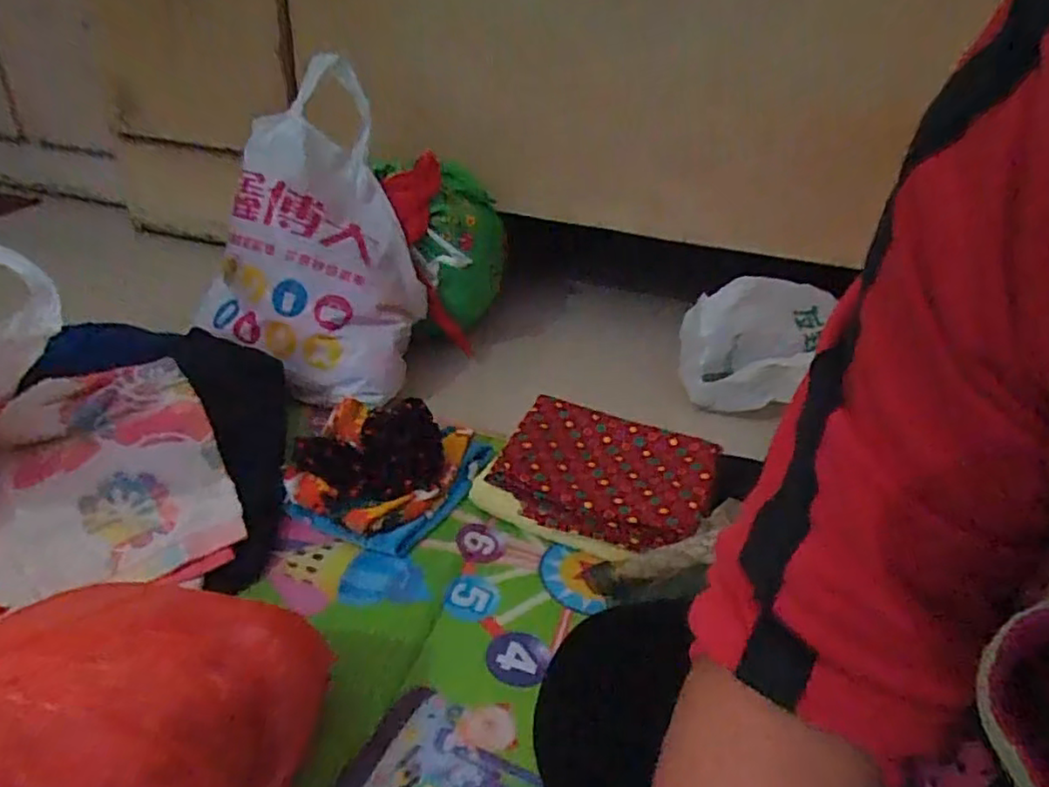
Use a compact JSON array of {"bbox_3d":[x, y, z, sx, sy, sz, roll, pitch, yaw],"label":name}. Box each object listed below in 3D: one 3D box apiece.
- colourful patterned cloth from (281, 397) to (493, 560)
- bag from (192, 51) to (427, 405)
[{"bbox_3d":[-0.158,0.061,0.736,0.190,0.109,0.218,20,35,23],"label":"colourful patterned cloth"},{"bbox_3d":[-0.288,-0.201,0.840,0.264,0.352,0.198,10,32,8],"label":"bag"}]

